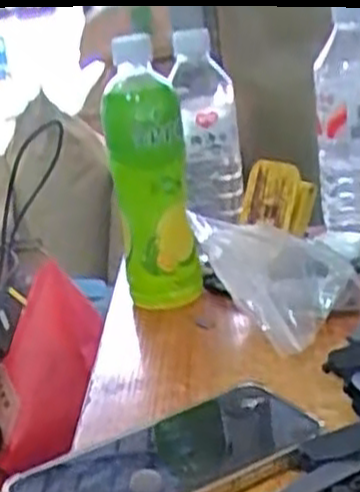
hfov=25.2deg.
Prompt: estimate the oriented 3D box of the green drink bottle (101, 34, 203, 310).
[{"bbox_3d":[-0.023,-0.052,0.641,0.061,0.205,0.056,-8,17,-2],"label":"green drink bottle"}]

